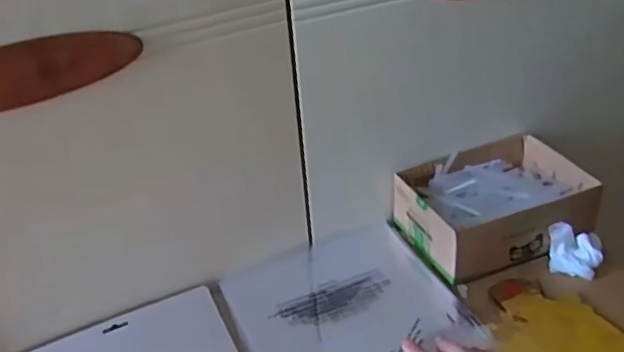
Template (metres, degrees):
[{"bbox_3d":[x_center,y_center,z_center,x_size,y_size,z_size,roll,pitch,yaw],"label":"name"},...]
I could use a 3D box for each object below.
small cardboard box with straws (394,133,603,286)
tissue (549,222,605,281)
[{"bbox_3d":[0.204,0.032,0.691,0.193,0.065,0.139,-16,37,-16],"label":"small cardboard box with straws"},{"bbox_3d":[0.272,0.076,0.640,0.052,0.041,0.040,10,38,20],"label":"tissue"}]

